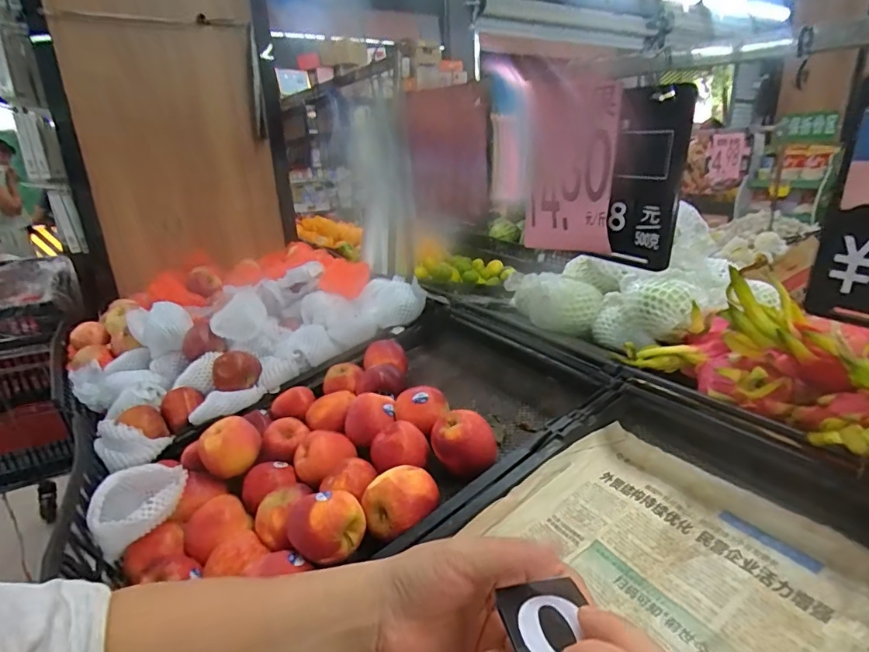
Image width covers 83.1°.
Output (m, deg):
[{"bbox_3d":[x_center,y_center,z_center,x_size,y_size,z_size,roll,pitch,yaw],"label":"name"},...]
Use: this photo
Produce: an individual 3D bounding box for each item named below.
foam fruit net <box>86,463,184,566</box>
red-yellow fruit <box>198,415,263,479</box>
[{"bbox_3d":[-0.329,0.201,0.558,0.067,0.069,0.095,-4,19,-3],"label":"foam fruit net"},{"bbox_3d":[-0.269,0.157,0.645,0.075,0.057,0.061,-13,22,-27],"label":"red-yellow fruit"}]

